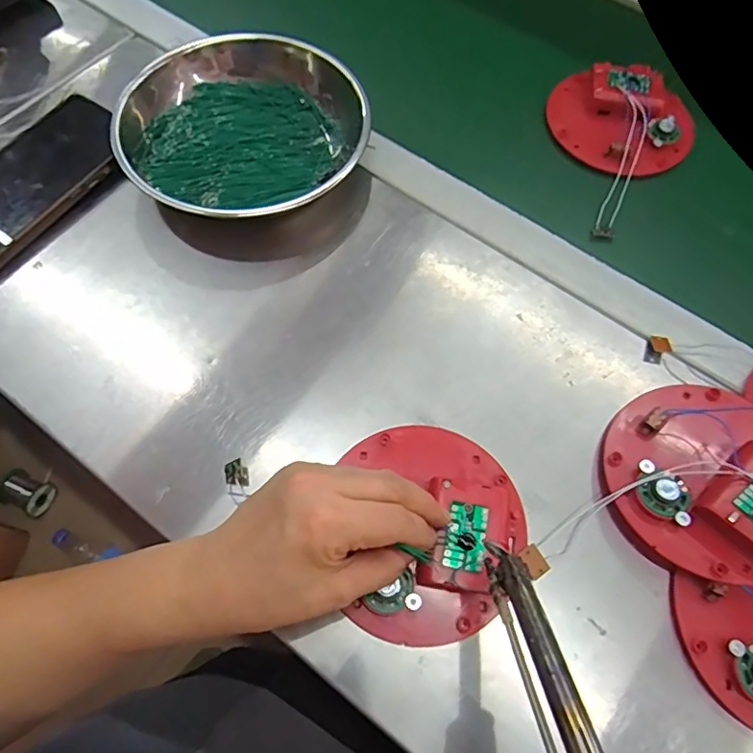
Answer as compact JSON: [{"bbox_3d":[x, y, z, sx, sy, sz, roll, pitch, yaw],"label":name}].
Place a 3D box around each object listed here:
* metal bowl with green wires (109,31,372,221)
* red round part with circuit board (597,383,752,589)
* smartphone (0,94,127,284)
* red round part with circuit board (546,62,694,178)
[{"bbox_3d":[-0.105,-0.195,0.430,0.191,0.048,0.188,-17,67,-9],"label":"metal bowl with green wires"},{"bbox_3d":[0.203,0.058,0.328,0.117,0.036,0.120,1,66,-1],"label":"red round part with circuit board"},{"bbox_3d":[-0.261,-0.147,0.415,0.083,0.020,0.158,34,69,13],"label":"smartphone"},{"bbox_3d":[0.205,-0.224,0.467,0.105,0.024,0.122,-26,69,-12],"label":"red round part with circuit board"}]

